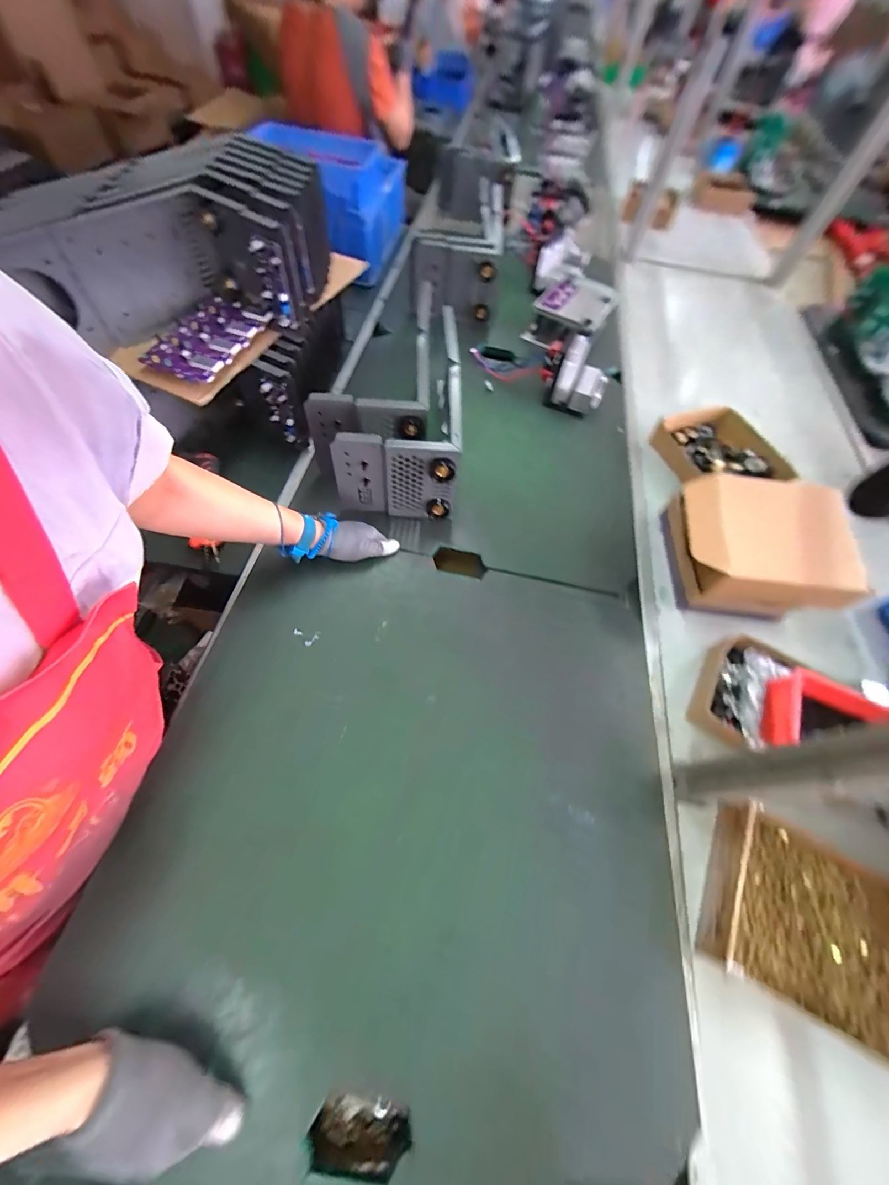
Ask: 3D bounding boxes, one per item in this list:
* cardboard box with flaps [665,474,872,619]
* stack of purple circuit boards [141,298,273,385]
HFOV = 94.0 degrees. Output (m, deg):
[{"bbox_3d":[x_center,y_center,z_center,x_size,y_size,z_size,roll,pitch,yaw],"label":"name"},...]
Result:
[{"bbox_3d":[0.489,-0.063,0.656,0.207,0.153,0.182,9,61,1],"label":"cardboard box with flaps"},{"bbox_3d":[-0.377,-0.418,0.672,0.111,0.014,0.212,16,58,-5],"label":"stack of purple circuit boards"}]

